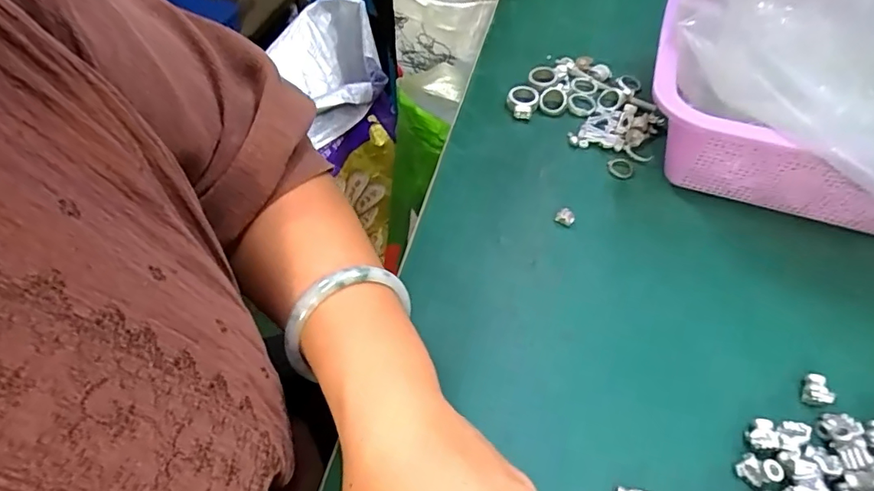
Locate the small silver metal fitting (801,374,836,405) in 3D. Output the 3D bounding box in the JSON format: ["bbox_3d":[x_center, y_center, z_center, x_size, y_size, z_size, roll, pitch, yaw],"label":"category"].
[{"bbox_3d":[0.210,0.081,0.285,0.014,0.010,0.017,21,55,15],"label":"small silver metal fitting"}]

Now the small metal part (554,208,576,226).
[{"bbox_3d":[0.089,-0.020,0.359,0.012,0.005,0.009,36,60,24],"label":"small metal part"}]

